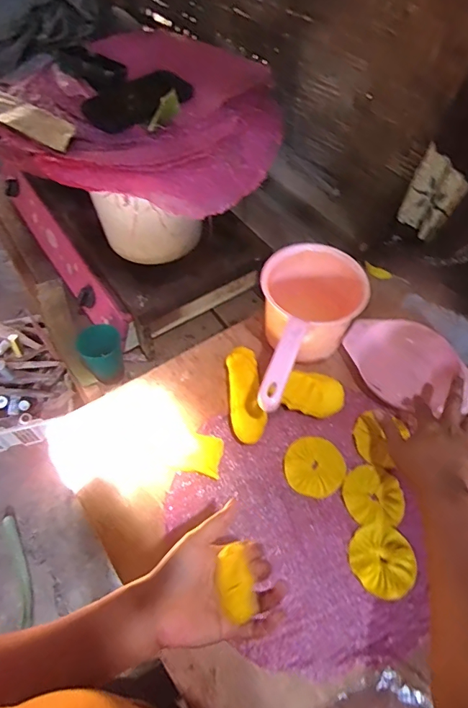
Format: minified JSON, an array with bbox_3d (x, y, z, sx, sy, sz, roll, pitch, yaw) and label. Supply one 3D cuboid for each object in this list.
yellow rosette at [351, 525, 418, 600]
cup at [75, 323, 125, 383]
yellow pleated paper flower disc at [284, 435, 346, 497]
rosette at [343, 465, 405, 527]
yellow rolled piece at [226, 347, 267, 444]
[{"bbox_3d":[0.175,0.241,0.531,0.074,0.004,0.078,-1,57,1],"label":"yellow rosette"},{"bbox_3d":[-0.244,-0.001,0.847,0.071,0.106,0.066,0,55,1],"label":"cup"},{"bbox_3d":[0.104,0.145,0.590,0.075,0.006,0.077,-5,57,-2],"label":"yellow pleated paper flower disc"},{"bbox_3d":[0.176,0.176,0.567,0.074,0.005,0.071,-1,57,1],"label":"rosette"},{"bbox_3d":[0.014,0.054,0.622,0.047,0.043,0.142,-7,57,-2],"label":"yellow rolled piece"}]

